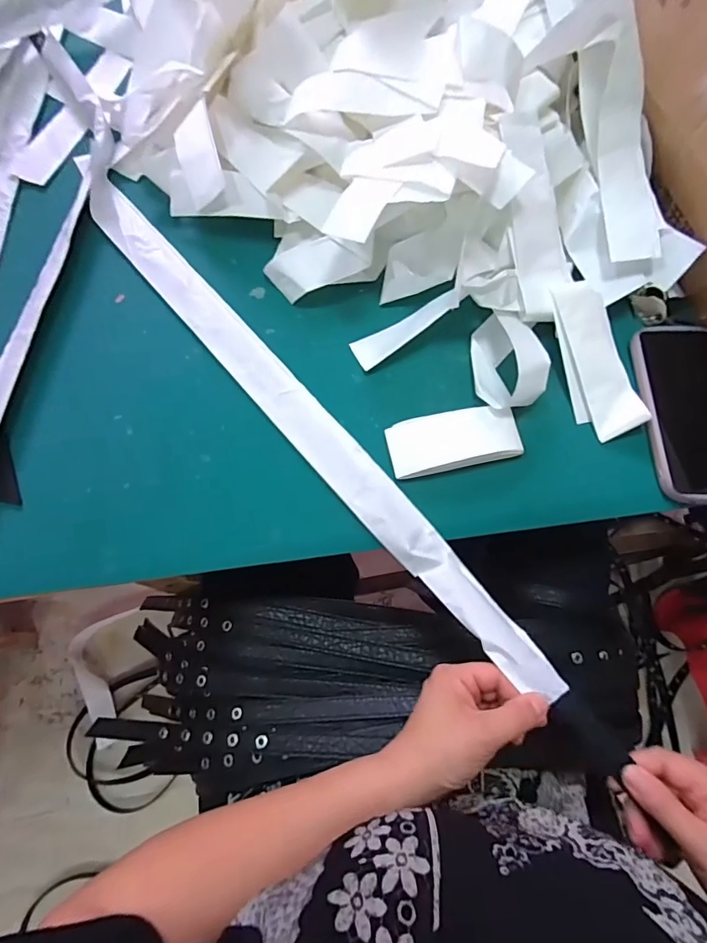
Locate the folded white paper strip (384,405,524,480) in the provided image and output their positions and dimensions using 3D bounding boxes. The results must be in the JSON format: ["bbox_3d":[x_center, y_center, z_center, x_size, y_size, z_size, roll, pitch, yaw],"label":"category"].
[{"bbox_3d":[0.089,-0.027,0.420,0.115,0.012,0.052,-10,72,-4],"label":"folded white paper strip"}]

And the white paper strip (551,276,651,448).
[{"bbox_3d":[0.224,-0.104,0.441,0.057,0.037,0.146,-12,72,-4],"label":"white paper strip"}]

